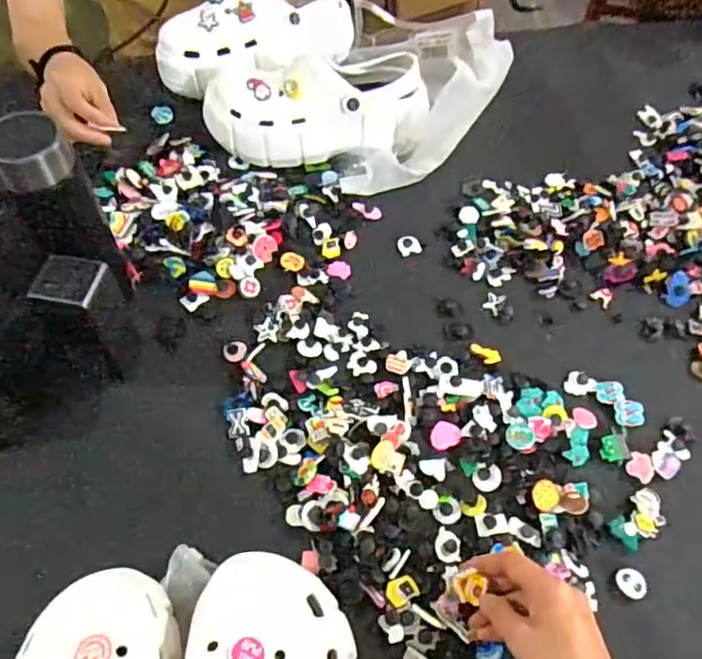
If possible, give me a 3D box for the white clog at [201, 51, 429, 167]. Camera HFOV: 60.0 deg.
[{"bbox_3d":[-0.043,-0.260,0.726,0.262,0.112,0.095,-2,58,-1],"label":"white clog"}]

